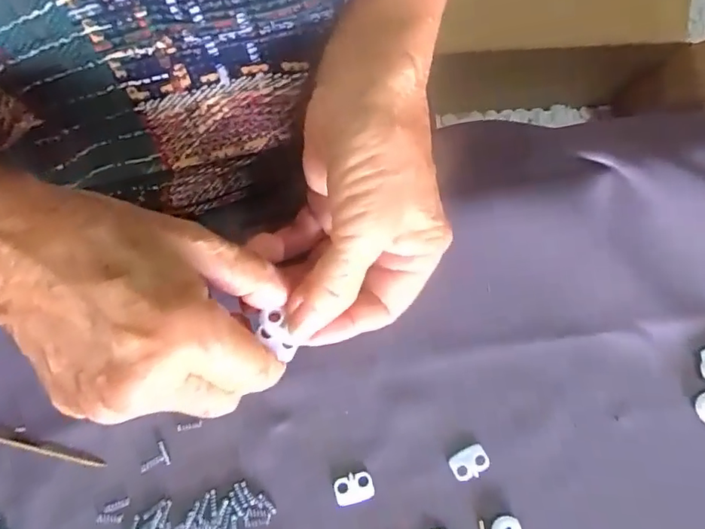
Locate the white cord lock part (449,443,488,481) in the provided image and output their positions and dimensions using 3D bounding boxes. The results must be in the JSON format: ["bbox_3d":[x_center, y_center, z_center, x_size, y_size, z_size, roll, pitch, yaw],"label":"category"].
[{"bbox_3d":[0.056,0.096,0.257,0.018,0.004,0.014,-23,83,-4],"label":"white cord lock part"}]

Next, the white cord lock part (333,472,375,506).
[{"bbox_3d":[0.001,0.107,0.254,0.019,0.004,0.013,-15,83,-3],"label":"white cord lock part"}]

